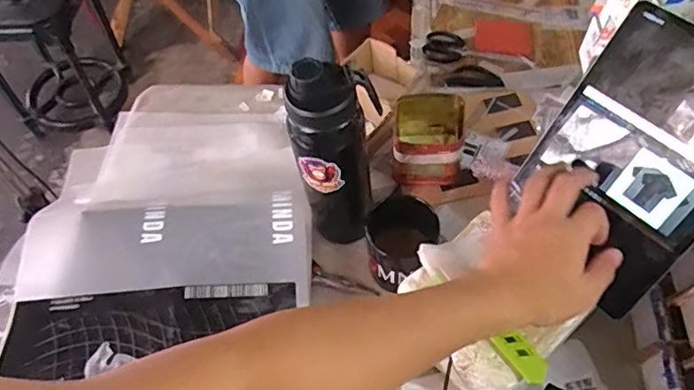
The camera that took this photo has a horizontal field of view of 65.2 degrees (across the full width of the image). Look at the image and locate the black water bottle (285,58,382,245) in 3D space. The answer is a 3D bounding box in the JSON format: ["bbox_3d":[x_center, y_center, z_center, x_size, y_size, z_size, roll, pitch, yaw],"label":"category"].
[{"bbox_3d":[-0.010,-0.039,0.558,0.083,0.211,0.069,-5,56,0],"label":"black water bottle"}]

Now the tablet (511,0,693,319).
[{"bbox_3d":[0.264,-0.033,0.494,0.163,0.232,0.008,43,29,25],"label":"tablet"}]

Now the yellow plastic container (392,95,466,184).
[{"bbox_3d":[0.107,-0.073,0.718,0.088,0.082,0.096,1,56,3],"label":"yellow plastic container"}]

